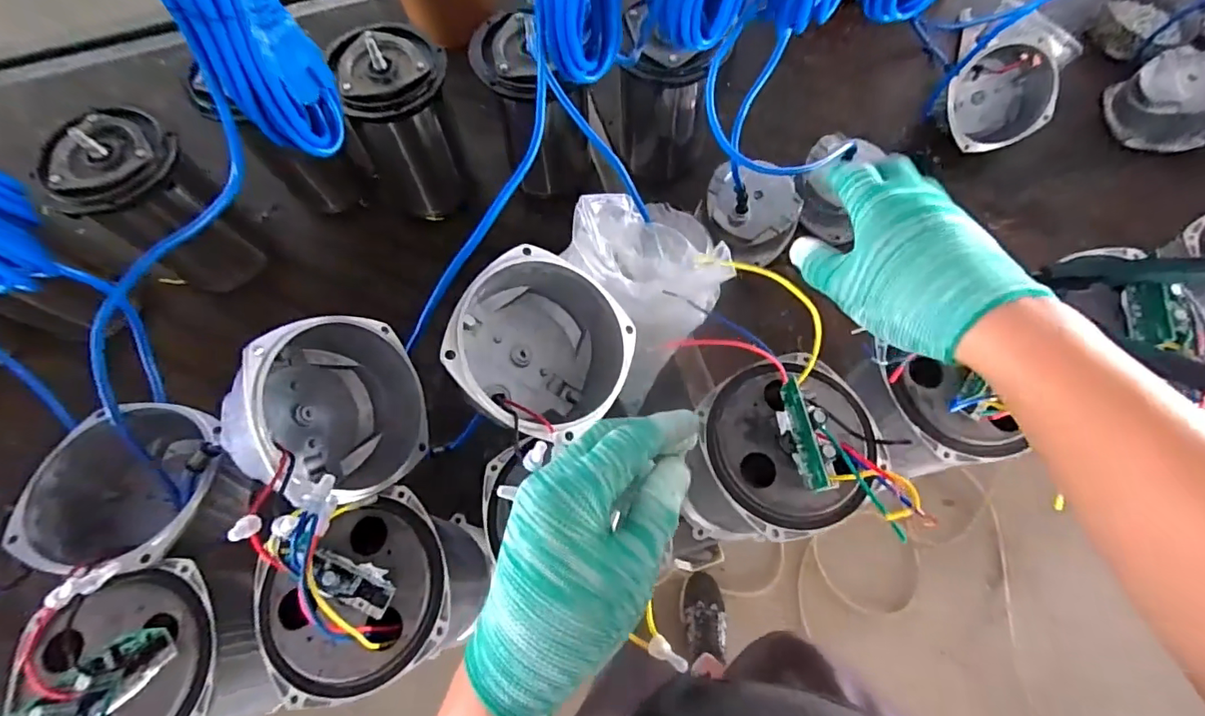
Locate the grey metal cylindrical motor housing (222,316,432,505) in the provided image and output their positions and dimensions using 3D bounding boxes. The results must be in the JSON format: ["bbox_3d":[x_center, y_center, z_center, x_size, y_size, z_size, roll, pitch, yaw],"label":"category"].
[{"bbox_3d":[-0.218,0.043,0.399,0.095,0.133,0.133,-13,93,29],"label":"grey metal cylindrical motor housing"}]

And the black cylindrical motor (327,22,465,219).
[{"bbox_3d":[-0.248,-0.293,0.676,0.131,0.211,0.109,-43,75,-14],"label":"black cylindrical motor"}]

